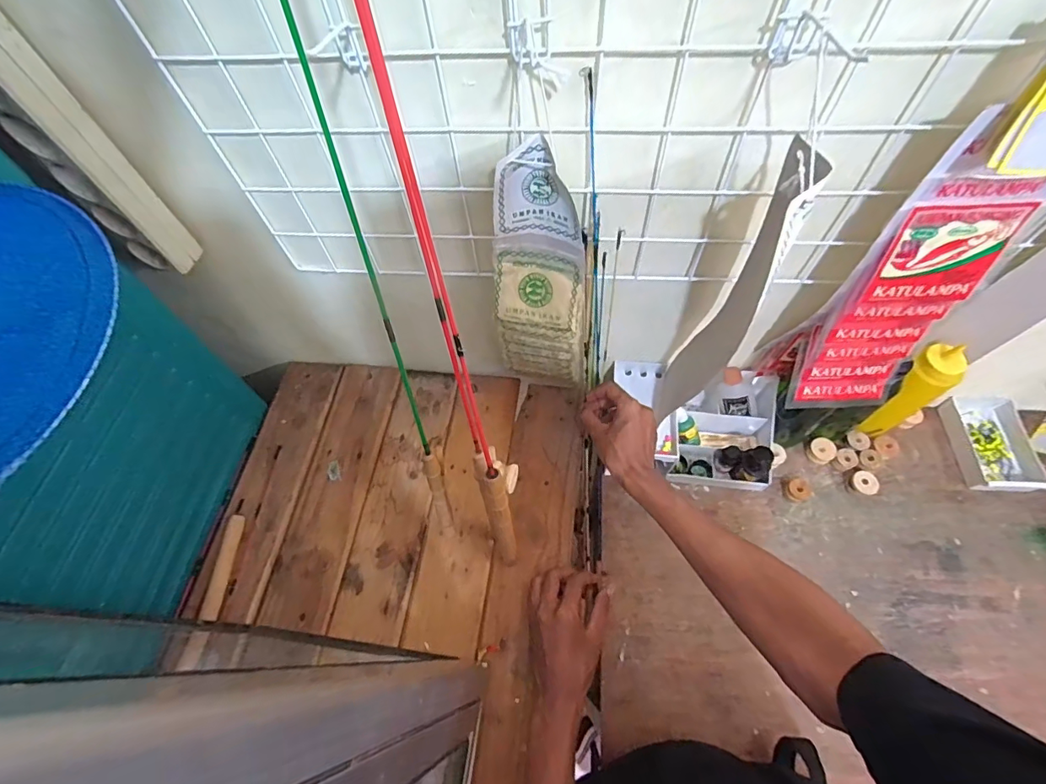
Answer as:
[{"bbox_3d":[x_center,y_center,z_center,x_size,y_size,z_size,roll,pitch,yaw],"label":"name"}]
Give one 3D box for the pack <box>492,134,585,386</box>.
[{"bbox_3d":[0.023,-0.102,0.551,0.100,0.346,0.053,11,63,9],"label":"pack"}]

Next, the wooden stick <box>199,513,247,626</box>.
[{"bbox_3d":[-0.372,0.214,0.607,0.023,0.010,0.125,-4,62,1],"label":"wooden stick"}]

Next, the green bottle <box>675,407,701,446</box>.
[{"bbox_3d":[0.235,0.056,0.710,0.026,0.076,0.024,-39,31,-17],"label":"green bottle"}]

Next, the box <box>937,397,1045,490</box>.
[{"bbox_3d":[0.672,0.074,0.712,0.097,0.034,0.151,-3,62,1],"label":"box"}]

